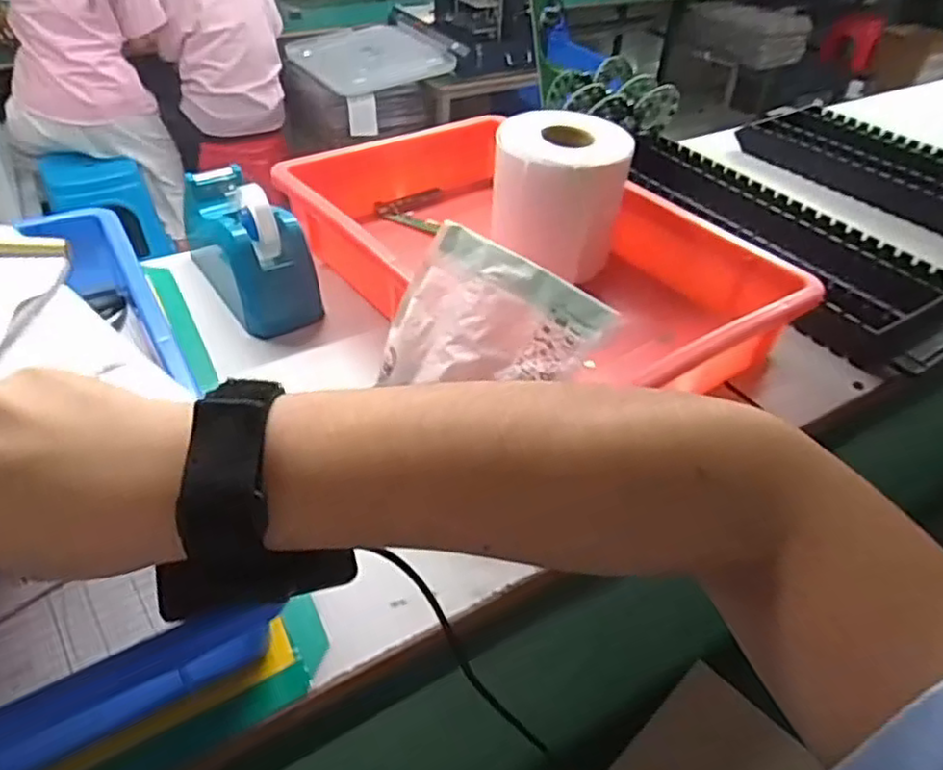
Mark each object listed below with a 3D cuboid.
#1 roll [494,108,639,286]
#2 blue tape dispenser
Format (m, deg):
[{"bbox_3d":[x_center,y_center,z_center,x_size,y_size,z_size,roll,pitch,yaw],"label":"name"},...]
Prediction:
[{"bbox_3d":[0.071,-0.157,0.538,0.097,0.088,0.096,2,41,-2],"label":"roll"},{"bbox_3d":[-0.172,-0.109,0.508,0.058,0.084,0.144,-23,48,-28],"label":"blue tape dispenser"}]

